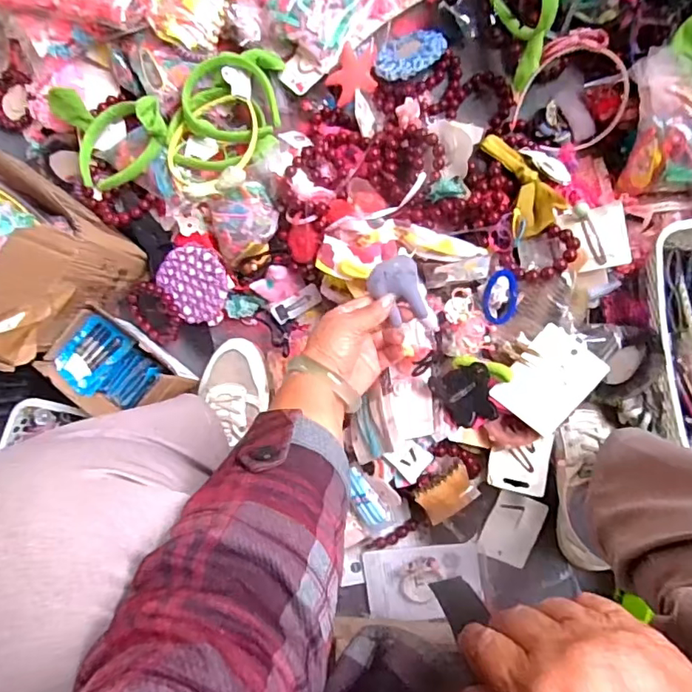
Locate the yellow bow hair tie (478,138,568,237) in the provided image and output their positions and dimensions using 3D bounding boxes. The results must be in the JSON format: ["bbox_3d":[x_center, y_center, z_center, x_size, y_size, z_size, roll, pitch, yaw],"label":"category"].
[{"bbox_3d":[0.206,-0.189,0.617,0.068,0.029,0.135,-16,67,5],"label":"yellow bow hair tie"}]

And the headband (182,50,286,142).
[{"bbox_3d":[-0.144,-0.320,0.700,0.119,0.066,0.134,-1,87,6],"label":"headband"}]

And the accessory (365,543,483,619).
[{"bbox_3d":[0.096,0.293,0.662,0.139,0.017,0.090,-7,86,5],"label":"accessory"}]

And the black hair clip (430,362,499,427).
[{"bbox_3d":[0.131,0.056,0.588,0.062,0.013,0.063,-20,89,23],"label":"black hair clip"}]

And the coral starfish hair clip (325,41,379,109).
[{"bbox_3d":[0.010,-0.361,0.703,0.070,0.011,0.064,-20,85,4],"label":"coral starfish hair clip"}]

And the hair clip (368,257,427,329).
[{"bbox_3d":[0.047,-0.051,0.505,0.047,0.021,0.060,-14,85,5],"label":"hair clip"}]

